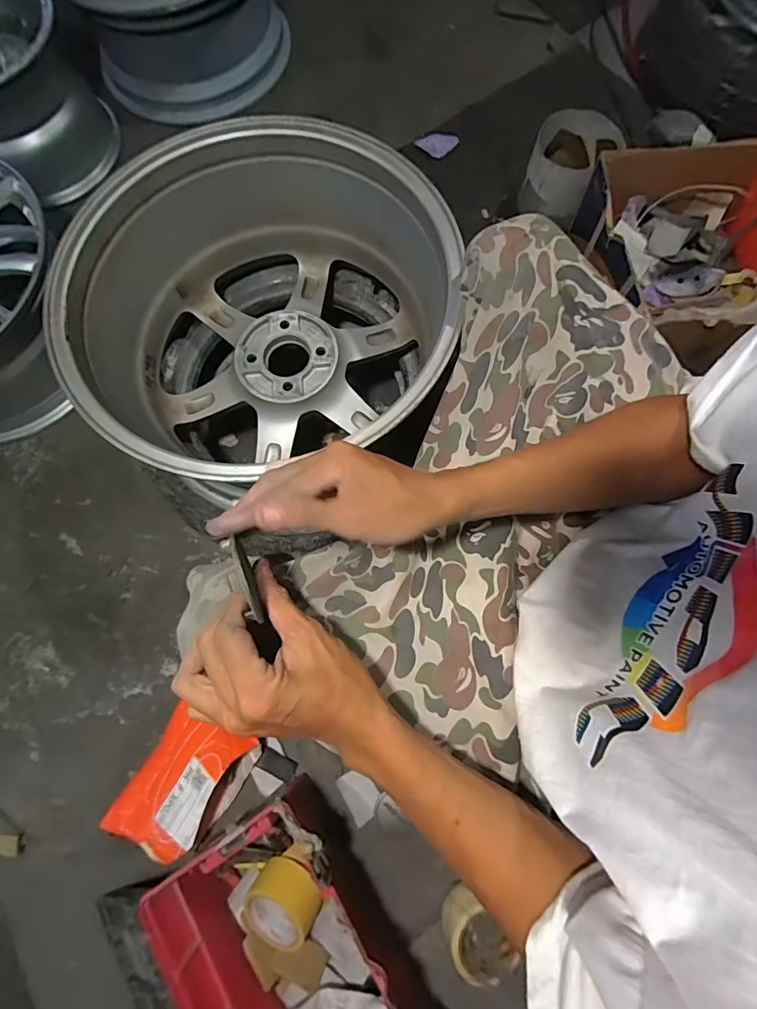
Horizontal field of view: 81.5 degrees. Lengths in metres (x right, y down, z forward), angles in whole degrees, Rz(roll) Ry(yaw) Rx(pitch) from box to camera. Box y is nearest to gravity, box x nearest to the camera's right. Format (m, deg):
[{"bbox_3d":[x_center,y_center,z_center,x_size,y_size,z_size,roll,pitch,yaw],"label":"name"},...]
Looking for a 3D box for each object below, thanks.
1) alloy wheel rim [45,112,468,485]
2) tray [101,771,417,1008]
[{"bbox_3d":[-0.138,-0.232,0.591,0.453,0.223,0.461,0,77,1],"label":"alloy wheel rim"},{"bbox_3d":[-0.093,0.623,0.575,0.234,0.187,0.438,-31,78,-5],"label":"tray"}]

